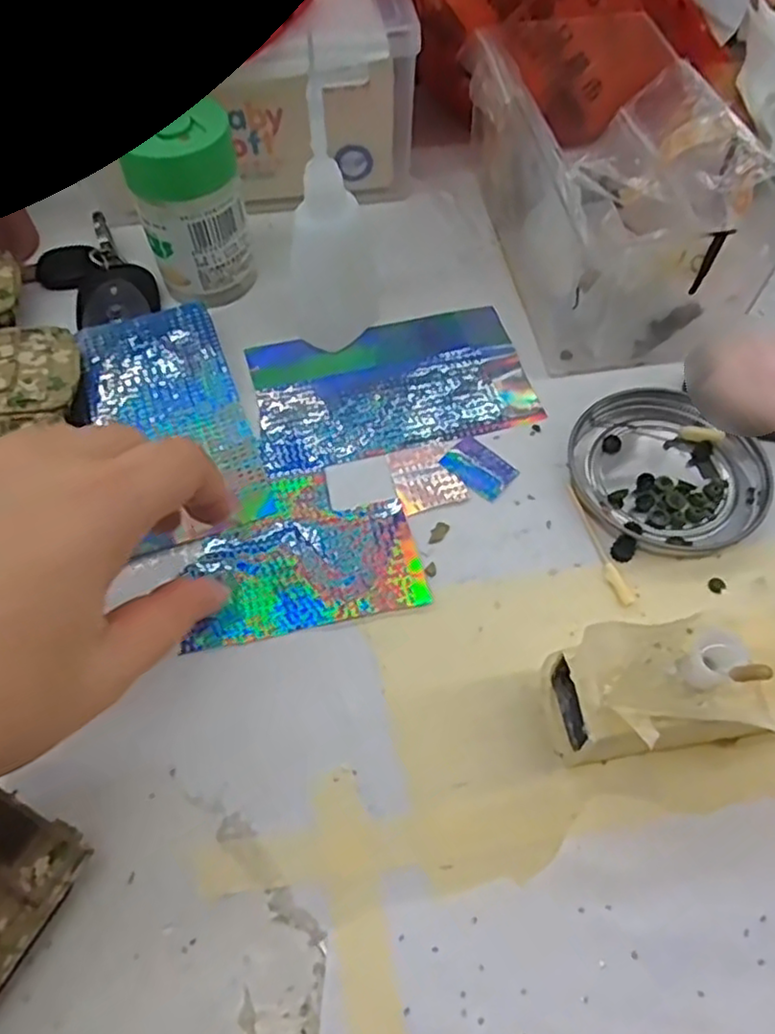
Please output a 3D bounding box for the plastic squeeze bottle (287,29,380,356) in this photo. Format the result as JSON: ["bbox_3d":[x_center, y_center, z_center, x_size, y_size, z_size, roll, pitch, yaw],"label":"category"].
[{"bbox_3d":[-0.025,-0.124,0.289,0.041,0.113,0.038,-3,59,-1],"label":"plastic squeeze bottle"}]

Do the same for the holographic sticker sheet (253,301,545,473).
[{"bbox_3d":[0.002,-0.062,0.317,0.123,0.004,0.076,-13,60,-7],"label":"holographic sticker sheet"}]

